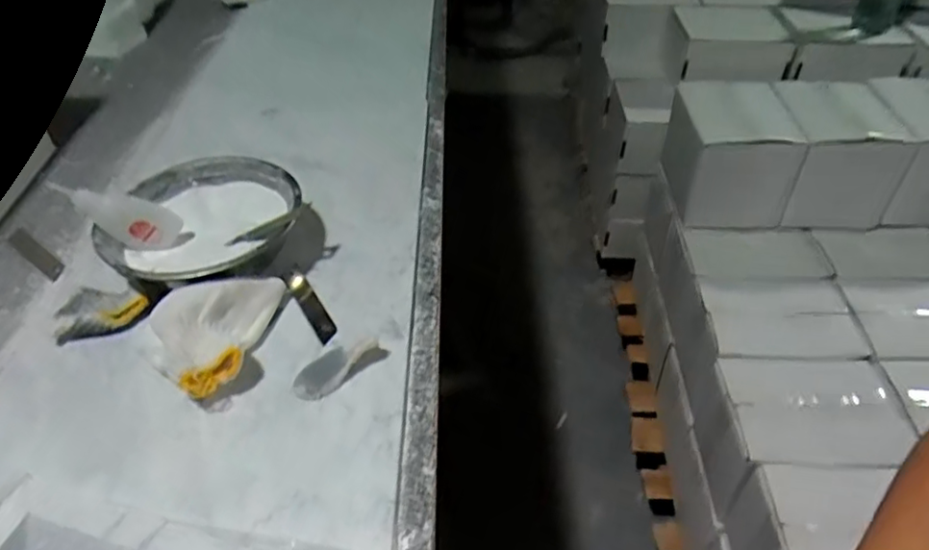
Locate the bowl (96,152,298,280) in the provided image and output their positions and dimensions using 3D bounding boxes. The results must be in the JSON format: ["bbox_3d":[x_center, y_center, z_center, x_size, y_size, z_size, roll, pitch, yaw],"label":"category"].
[{"bbox_3d":[-0.225,-0.038,0.554,0.160,0.058,0.161,-3,42,3],"label":"bowl"}]

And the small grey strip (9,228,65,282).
[{"bbox_3d":[-0.407,-0.023,0.593,0.108,0.006,0.018,27,51,32],"label":"small grey strip"}]

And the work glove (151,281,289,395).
[{"bbox_3d":[-0.174,0.042,0.465,0.109,0.046,0.083,-28,49,-25],"label":"work glove"}]

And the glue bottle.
[{"bbox_3d":[-0.286,-0.049,0.517,0.095,0.039,0.020,25,30,-31],"label":"glue bottle"}]

